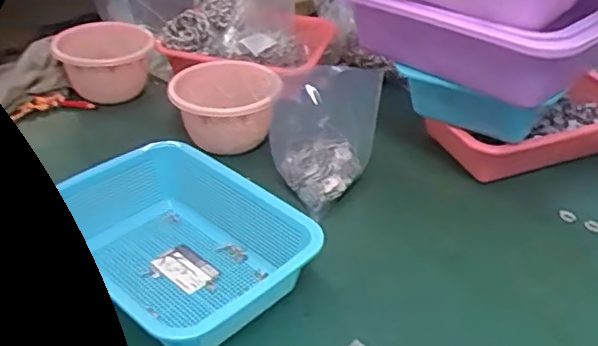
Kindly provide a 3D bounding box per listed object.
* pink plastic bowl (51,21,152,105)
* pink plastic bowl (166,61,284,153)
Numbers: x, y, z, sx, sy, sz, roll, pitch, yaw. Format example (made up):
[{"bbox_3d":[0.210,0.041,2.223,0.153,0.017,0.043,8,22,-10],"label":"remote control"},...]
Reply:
[{"bbox_3d":[-0.288,-0.158,0.913,0.134,0.107,0.117,-13,36,-12],"label":"pink plastic bowl"},{"bbox_3d":[-0.100,-0.088,0.821,0.131,0.093,0.136,-1,35,1],"label":"pink plastic bowl"}]

